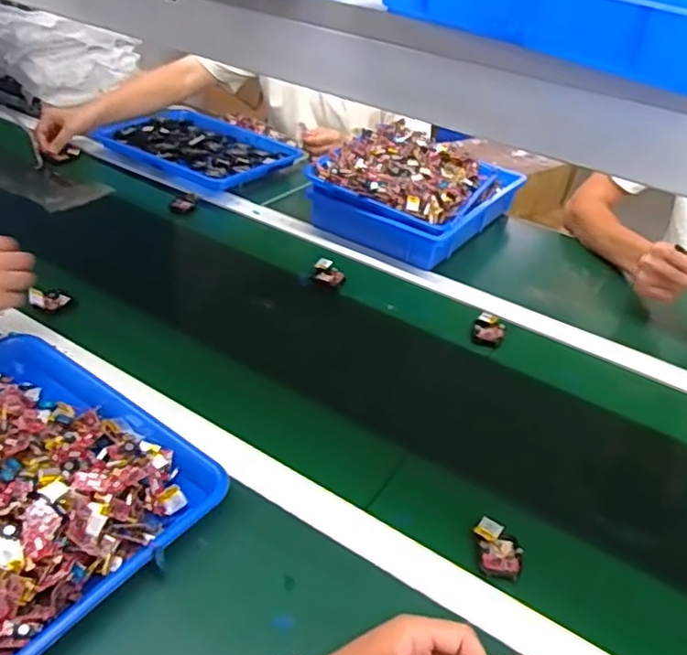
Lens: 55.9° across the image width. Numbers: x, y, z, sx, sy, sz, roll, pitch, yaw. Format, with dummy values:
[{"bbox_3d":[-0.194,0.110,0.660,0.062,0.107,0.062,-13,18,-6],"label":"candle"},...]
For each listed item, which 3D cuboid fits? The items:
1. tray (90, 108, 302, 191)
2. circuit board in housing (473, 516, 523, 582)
[{"bbox_3d":[-0.265,-0.350,1.240,0.330,0.035,0.249,24,39,24],"label":"tray"},{"bbox_3d":[0.135,0.197,0.571,0.043,0.011,0.053,14,36,12],"label":"circuit board in housing"}]

